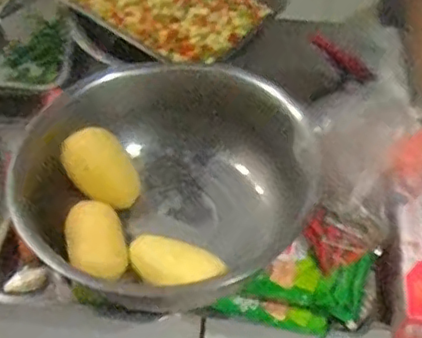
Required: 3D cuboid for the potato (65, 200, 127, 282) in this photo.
[{"bbox_3d":[-0.141,0.082,0.756,0.066,0.068,0.086,-13,55,-12],"label":"potato"}]

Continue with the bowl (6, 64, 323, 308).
[{"bbox_3d":[-0.065,0.027,0.788,0.323,0.159,0.347,1,53,-2],"label":"bowl"}]

